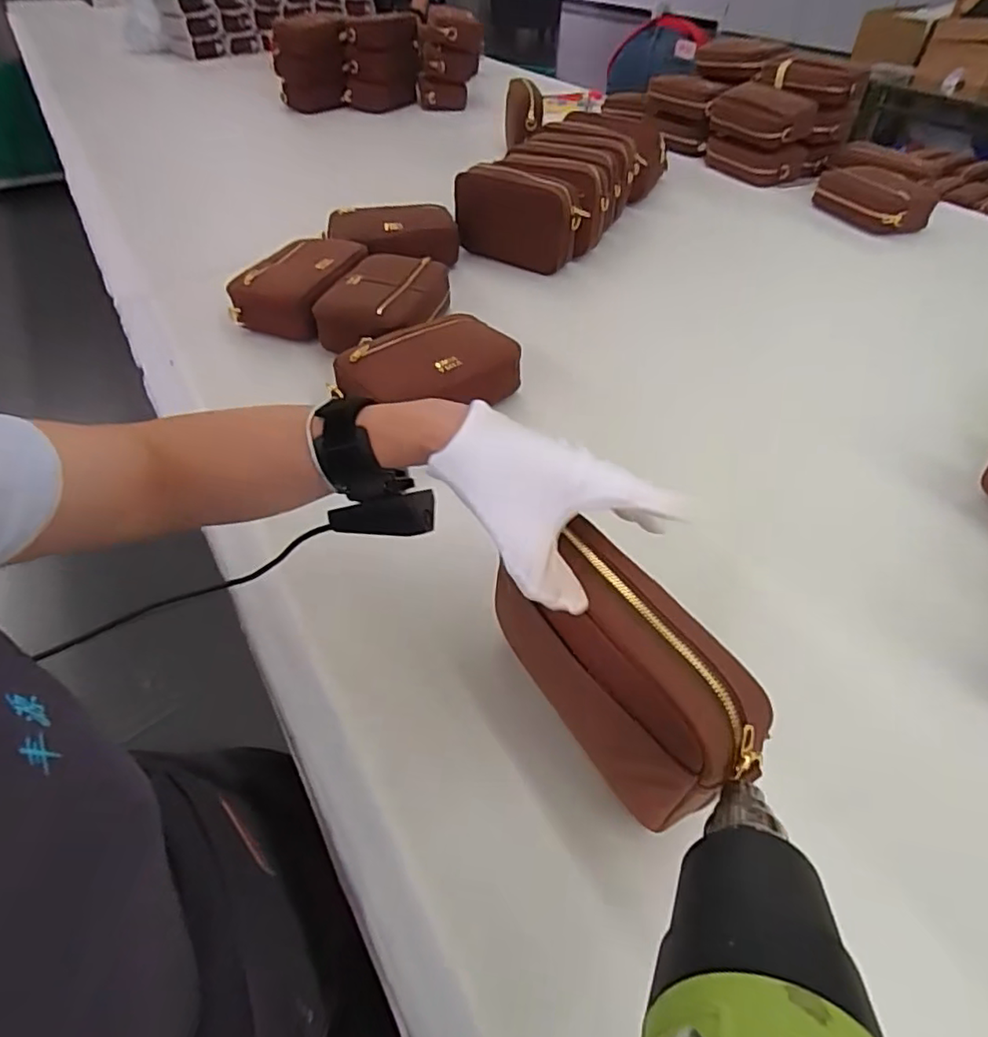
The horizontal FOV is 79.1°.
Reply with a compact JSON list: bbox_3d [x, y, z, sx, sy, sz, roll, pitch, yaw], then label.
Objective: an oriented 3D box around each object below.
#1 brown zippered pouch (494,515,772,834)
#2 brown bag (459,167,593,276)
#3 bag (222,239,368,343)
[{"bbox_3d":[0.075,0.089,0.365,0.075,0.091,0.172,-26,52,-22],"label":"brown zippered pouch"},{"bbox_3d":[0.039,-0.458,0.931,0.207,0.142,0.045,21,50,18],"label":"brown bag"},{"bbox_3d":[-0.256,-0.317,0.817,0.121,0.068,0.181,13,48,12],"label":"bag"}]

